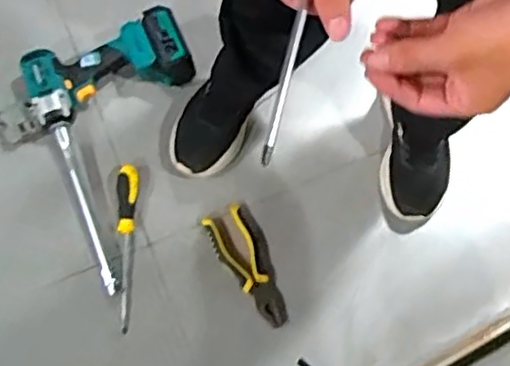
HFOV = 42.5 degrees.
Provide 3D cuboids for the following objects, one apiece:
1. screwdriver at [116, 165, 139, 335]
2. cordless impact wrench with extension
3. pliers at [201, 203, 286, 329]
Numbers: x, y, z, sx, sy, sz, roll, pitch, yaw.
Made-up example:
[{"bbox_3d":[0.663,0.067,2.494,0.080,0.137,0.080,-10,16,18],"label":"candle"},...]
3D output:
[{"bbox_3d":[-0.195,0.095,0.992,0.034,0.026,0.250,-2,73,-2],"label":"screwdriver"},{"bbox_3d":[-0.188,-0.071,1.024,0.259,0.096,0.383,-24,76,-8],"label":"cordless impact wrench with extension"},{"bbox_3d":[-0.006,0.126,0.993,0.072,0.016,0.192,-26,76,-9],"label":"pliers"}]

